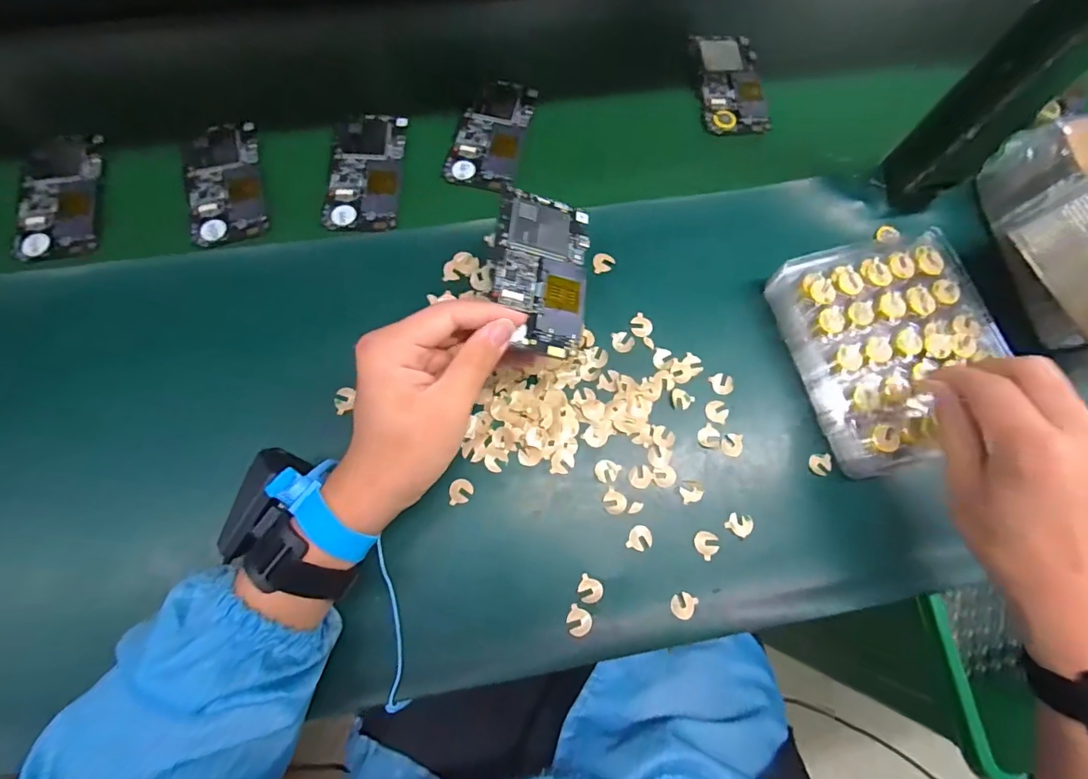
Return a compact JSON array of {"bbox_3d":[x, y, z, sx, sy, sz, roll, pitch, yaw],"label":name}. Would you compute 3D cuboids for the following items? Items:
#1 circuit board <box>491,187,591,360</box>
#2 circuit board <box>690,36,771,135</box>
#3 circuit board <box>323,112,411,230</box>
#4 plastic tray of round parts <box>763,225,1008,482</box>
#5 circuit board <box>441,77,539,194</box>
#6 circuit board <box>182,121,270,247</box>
[{"bbox_3d":[-0.002,-0.083,0.336,0.063,0.006,0.121,11,68,-13],"label":"circuit board"},{"bbox_3d":[0.188,-0.315,0.498,0.065,0.010,0.123,-3,75,-2],"label":"circuit board"},{"bbox_3d":[-0.161,-0.205,0.446,0.065,0.009,0.123,2,75,-1],"label":"circuit board"},{"bbox_3d":[0.276,-0.036,0.388,0.147,0.034,0.172,-16,76,-6],"label":"plastic tray of round parts"},{"bbox_3d":[-0.048,-0.246,0.468,0.063,0.014,0.123,12,75,2],"label":"circuit board"},{"bbox_3d":[-0.287,-0.186,0.441,0.063,0.016,0.118,-14,76,-5],"label":"circuit board"}]

